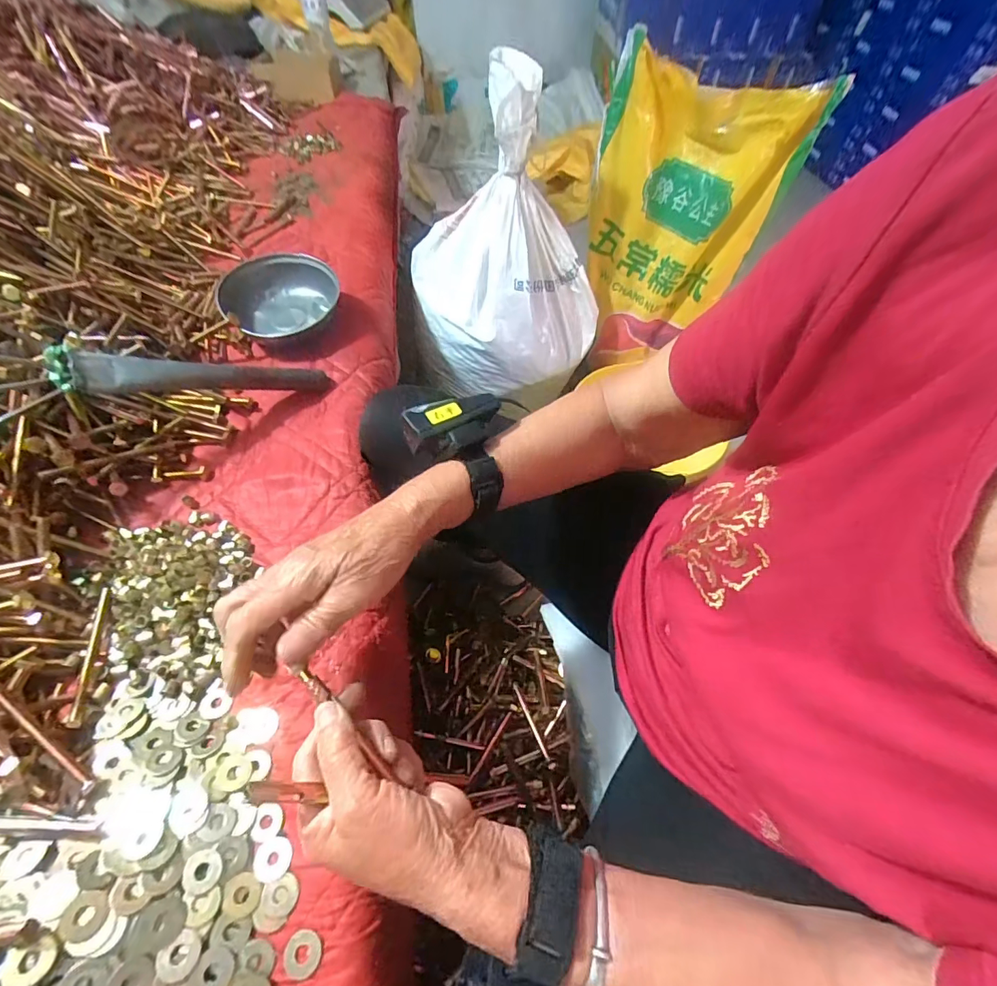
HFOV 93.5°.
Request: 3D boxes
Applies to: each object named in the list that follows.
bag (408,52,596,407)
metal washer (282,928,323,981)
[{"bbox_3d":[0.014,-0.364,0.749,0.298,0.412,0.202,-12,55,-9],"label":"bag"},{"bbox_3d":[-0.115,0.271,0.274,0.022,0.004,0.021,0,54,-1],"label":"metal washer"}]

